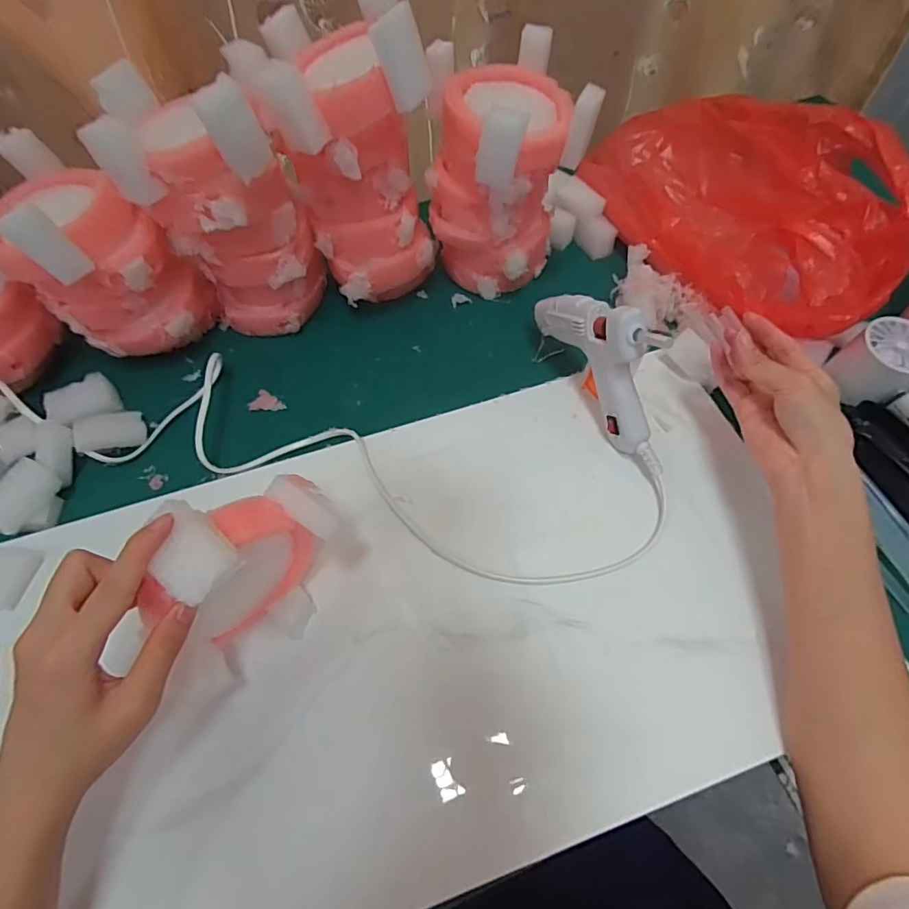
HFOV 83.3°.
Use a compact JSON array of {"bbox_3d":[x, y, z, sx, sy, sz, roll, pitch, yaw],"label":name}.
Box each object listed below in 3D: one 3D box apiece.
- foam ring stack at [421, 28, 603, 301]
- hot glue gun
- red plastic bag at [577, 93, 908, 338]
[{"bbox_3d":[0.045,-0.233,0.451,0.132,0.178,0.106,-25,63,-13],"label":"foam ring stack"},{"bbox_3d":[0.109,-0.073,0.392,0.024,0.115,0.138,-23,61,-11],"label":"hot glue gun"},{"bbox_3d":[0.246,-0.227,0.449,0.134,0.103,0.305,-23,61,-11],"label":"red plastic bag"}]

